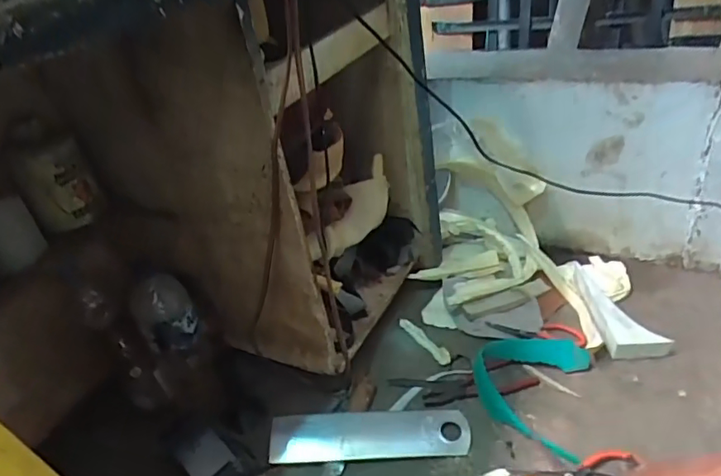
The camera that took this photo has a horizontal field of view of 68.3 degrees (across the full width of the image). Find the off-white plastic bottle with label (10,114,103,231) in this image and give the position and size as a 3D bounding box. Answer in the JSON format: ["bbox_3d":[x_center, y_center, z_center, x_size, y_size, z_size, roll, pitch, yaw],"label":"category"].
[{"bbox_3d":[-0.434,-0.091,0.756,0.091,0.145,0.071,-21,34,-20],"label":"off-white plastic bottle with label"}]

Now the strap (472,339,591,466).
[{"bbox_3d":[0.276,0.239,0.872,0.181,0.039,0.214,8,37,21],"label":"strap"}]

